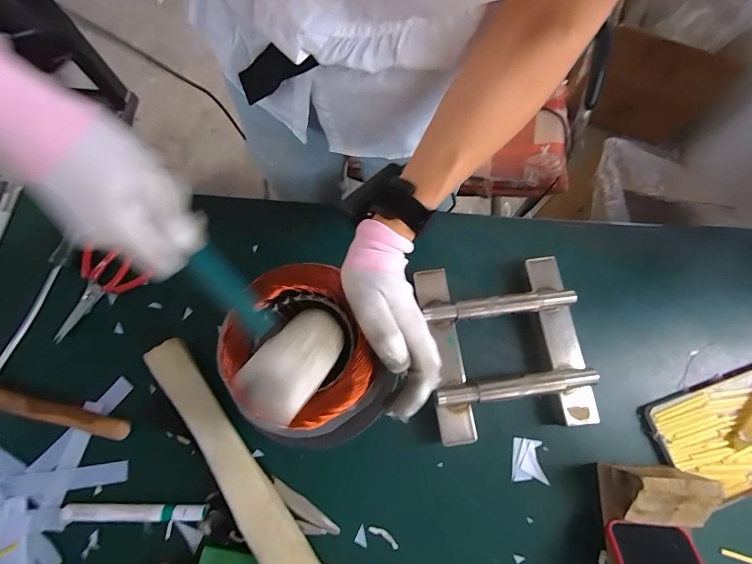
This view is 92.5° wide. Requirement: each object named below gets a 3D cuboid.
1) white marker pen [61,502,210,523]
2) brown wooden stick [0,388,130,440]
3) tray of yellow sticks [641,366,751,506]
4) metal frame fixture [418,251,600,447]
[{"bbox_3d":[-0.250,0.239,0.375,0.141,0.015,0.016,2,76,-1],"label":"white marker pen"},{"bbox_3d":[-0.388,0.130,0.393,0.239,0.029,0.019,15,76,2],"label":"brown wooden stick"},{"bbox_3d":[0.430,0.172,0.417,0.206,0.014,0.118,-18,77,-6],"label":"tray of yellow sticks"},{"bbox_3d":[0.147,0.071,0.420,0.173,0.043,0.193,-7,76,-3],"label":"metal frame fixture"}]

